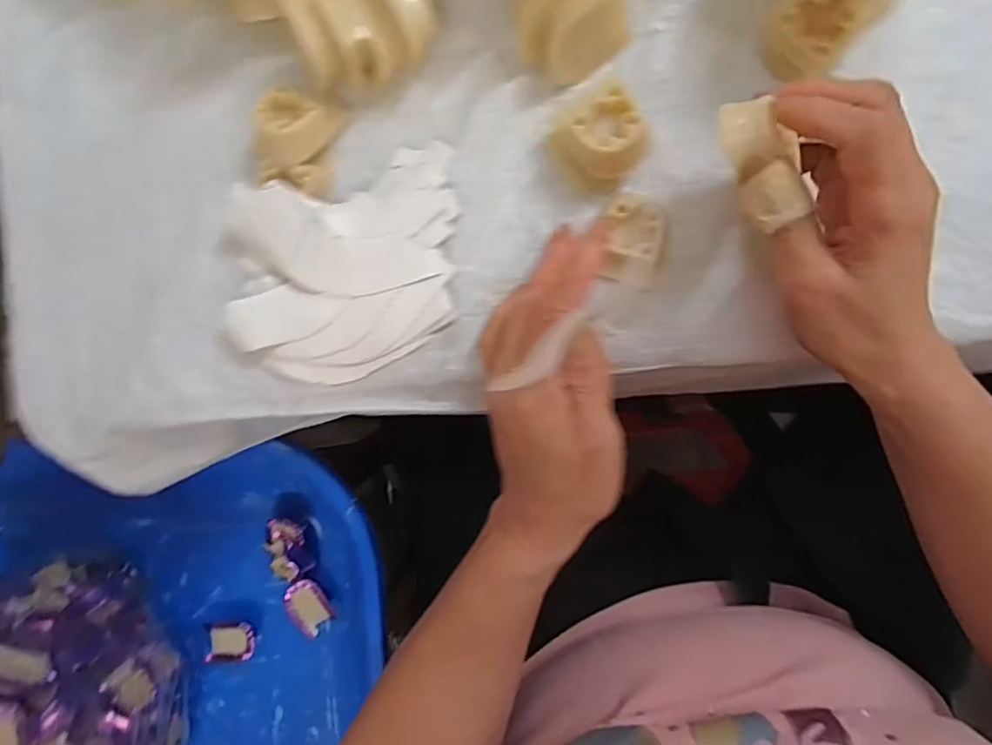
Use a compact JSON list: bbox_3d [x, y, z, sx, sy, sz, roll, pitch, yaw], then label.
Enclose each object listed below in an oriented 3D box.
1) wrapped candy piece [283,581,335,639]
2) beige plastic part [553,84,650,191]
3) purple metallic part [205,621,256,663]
[{"bbox_3d":[-0.185,0.234,0.580,0.036,0.013,0.056,-32,88,6],"label":"wrapped candy piece"},{"bbox_3d":[0.053,-0.113,0.291,0.040,0.032,0.038,0,91,7],"label":"beige plastic part"},{"bbox_3d":[-0.267,0.271,0.586,0.048,0.011,0.040,-5,91,7],"label":"purple metallic part"}]

